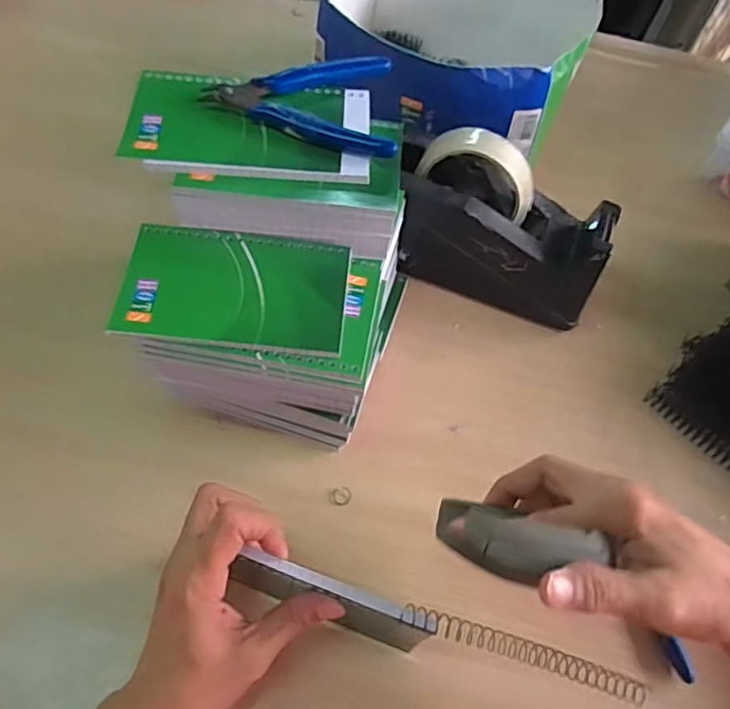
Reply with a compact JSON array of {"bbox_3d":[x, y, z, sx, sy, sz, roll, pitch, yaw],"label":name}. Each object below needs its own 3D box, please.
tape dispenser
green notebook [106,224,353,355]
[{"bbox_3d":[0.098,-0.100,0.485,0.178,0.105,0.080,20,60,5],"label":"tape dispenser"},{"bbox_3d":[-0.075,-0.040,0.365,0.128,0.006,0.077,5,61,-1],"label":"green notebook"}]

